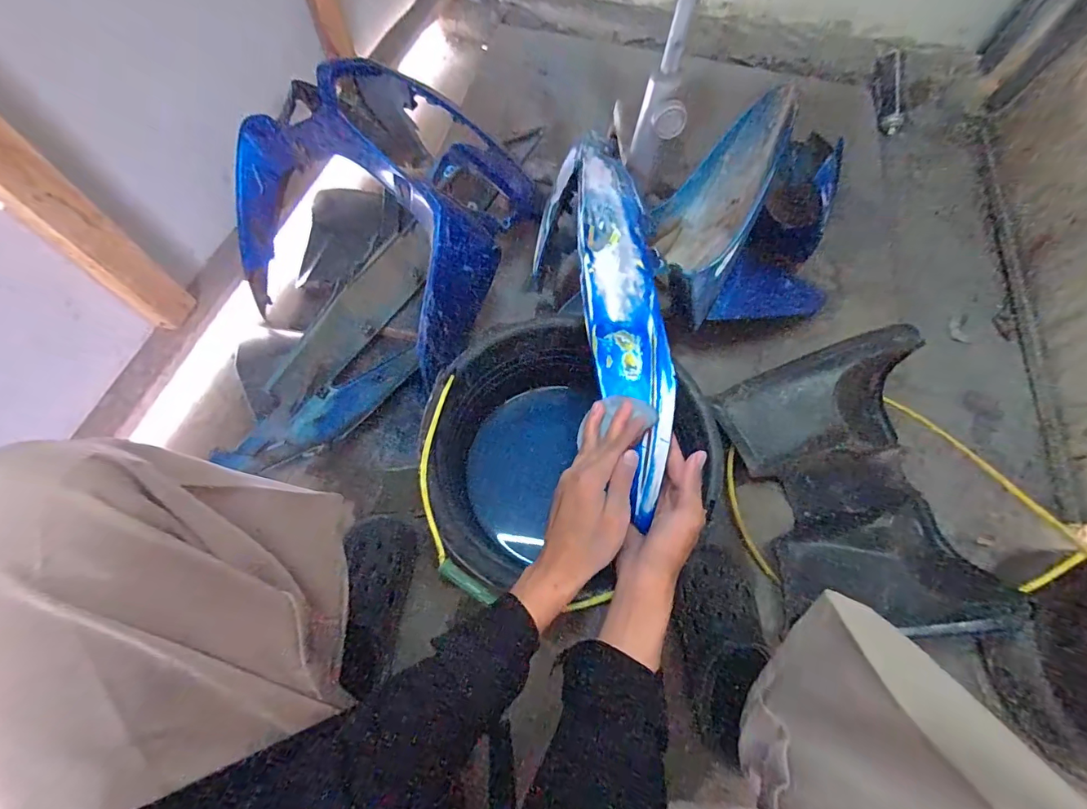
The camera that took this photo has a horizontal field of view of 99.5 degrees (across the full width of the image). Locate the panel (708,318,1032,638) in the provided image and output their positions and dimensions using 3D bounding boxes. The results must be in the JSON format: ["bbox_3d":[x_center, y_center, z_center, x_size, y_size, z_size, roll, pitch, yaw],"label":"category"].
[{"bbox_3d":[0.462,0.121,0.679,0.284,0.138,0.409,-10,65,-5],"label":"panel"}]

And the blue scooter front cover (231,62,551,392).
[{"bbox_3d":[-0.258,-0.314,0.744,0.415,0.253,0.365,26,67,11],"label":"blue scooter front cover"}]

